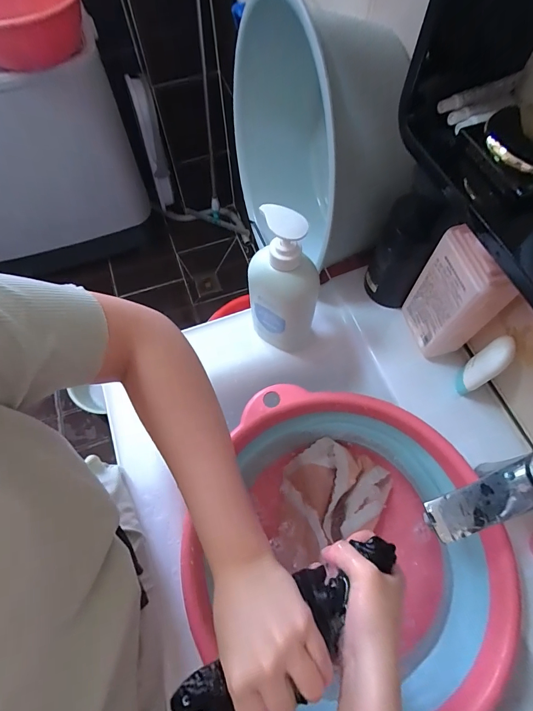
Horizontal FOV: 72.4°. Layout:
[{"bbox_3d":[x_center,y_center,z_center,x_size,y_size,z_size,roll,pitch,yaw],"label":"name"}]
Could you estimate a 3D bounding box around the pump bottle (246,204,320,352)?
[{"bbox_3d":[0.016,-0.079,0.451,0.087,0.214,0.049,28,69,12],"label":"pump bottle"}]

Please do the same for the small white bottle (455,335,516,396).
[{"bbox_3d":[0.264,0.017,0.452,0.038,0.107,0.031,-33,70,-13],"label":"small white bottle"}]

